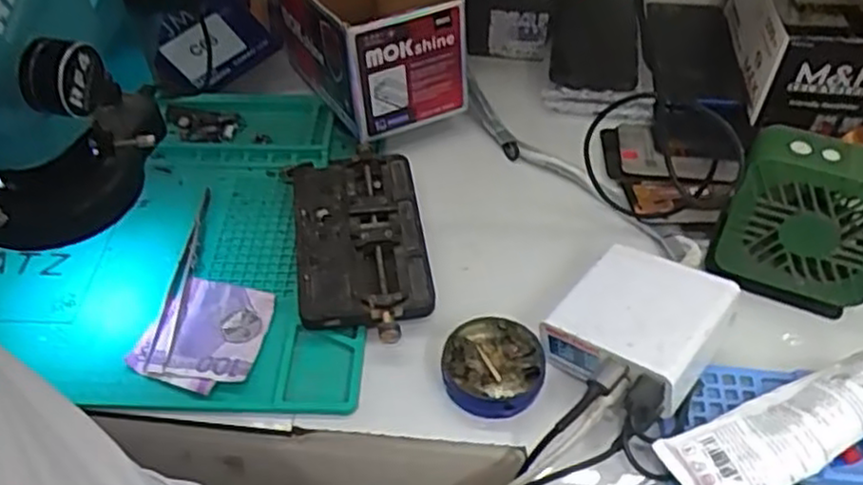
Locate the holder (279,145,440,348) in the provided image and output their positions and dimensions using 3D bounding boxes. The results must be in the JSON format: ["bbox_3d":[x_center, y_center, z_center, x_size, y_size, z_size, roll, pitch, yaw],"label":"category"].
[{"bbox_3d":[-0.050,-0.007,0.507,0.089,0.020,0.170,-9,50,-7],"label":"holder"}]

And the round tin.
[{"bbox_3d":[0.038,0.074,0.447,0.059,0.016,0.060,-1,49,1],"label":"round tin"}]

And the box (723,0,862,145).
[{"bbox_3d":[0.329,-0.184,0.625,0.121,0.070,0.191,7,50,7],"label":"box"}]

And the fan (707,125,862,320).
[{"bbox_3d":[0.235,-0.014,0.459,0.096,0.104,0.041,17,52,15],"label":"fan"}]

